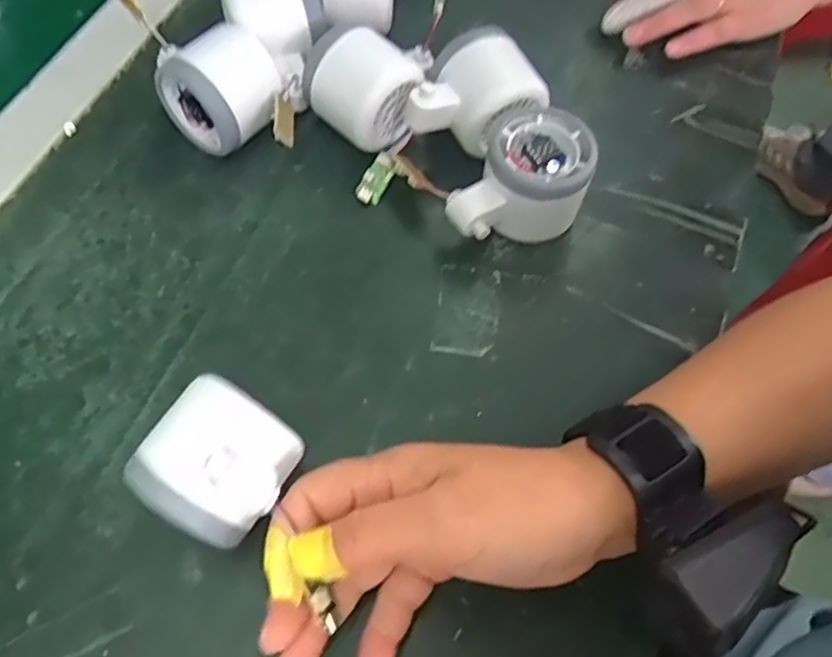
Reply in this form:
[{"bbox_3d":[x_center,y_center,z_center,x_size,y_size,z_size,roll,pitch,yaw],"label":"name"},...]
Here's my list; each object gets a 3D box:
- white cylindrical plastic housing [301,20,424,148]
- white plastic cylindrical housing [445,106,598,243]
[{"bbox_3d":[-0.033,-0.146,0.408,0.065,0.057,0.057,39,68,15],"label":"white cylindrical plastic housing"},{"bbox_3d":[0.061,-0.078,0.381,0.063,0.059,0.079,25,65,9],"label":"white plastic cylindrical housing"}]

